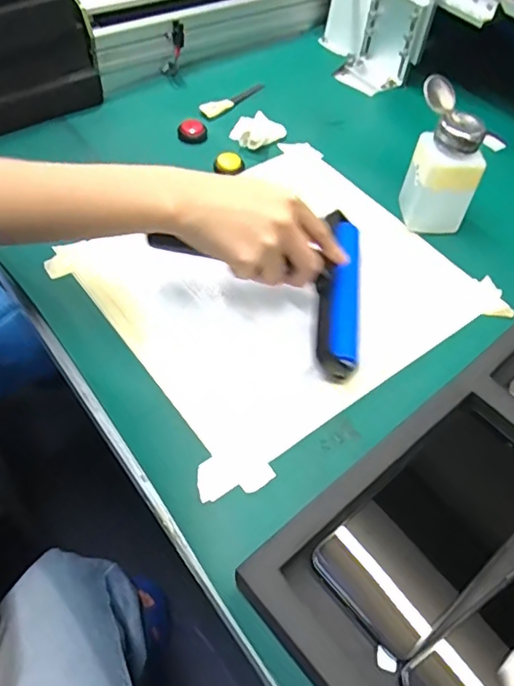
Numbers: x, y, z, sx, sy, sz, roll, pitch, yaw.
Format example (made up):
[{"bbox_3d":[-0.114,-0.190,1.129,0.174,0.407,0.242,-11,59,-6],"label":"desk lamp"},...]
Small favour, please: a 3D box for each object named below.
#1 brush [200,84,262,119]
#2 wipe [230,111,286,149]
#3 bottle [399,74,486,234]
[{"bbox_3d":[-0.026,-0.290,0.649,0.021,0.009,0.108,35,59,20],"label":"brush"},{"bbox_3d":[0.000,-0.228,0.593,0.057,0.024,0.042,9,54,2],"label":"wipe"},{"bbox_3d":[0.166,-0.162,0.495,0.049,0.119,0.065,-9,55,-11],"label":"bottle"}]

